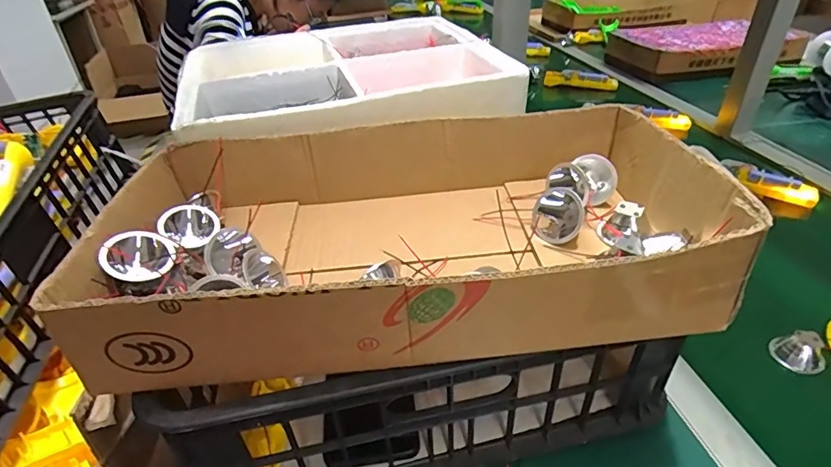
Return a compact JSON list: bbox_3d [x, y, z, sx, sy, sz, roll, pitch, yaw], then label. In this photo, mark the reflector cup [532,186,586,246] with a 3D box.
[{"bbox_3d":[0.119,-0.017,0.395,0.038,0.032,0.042,18,41,24],"label":"reflector cup"}]

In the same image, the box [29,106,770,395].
[{"bbox_3d":[-0.009,-0.007,0.368,0.420,0.085,0.221,-5,35,-2],"label":"box"}]

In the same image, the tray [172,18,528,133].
[{"bbox_3d":[-0.098,-0.211,0.627,0.380,0.051,0.314,-12,36,-12],"label":"tray"}]

